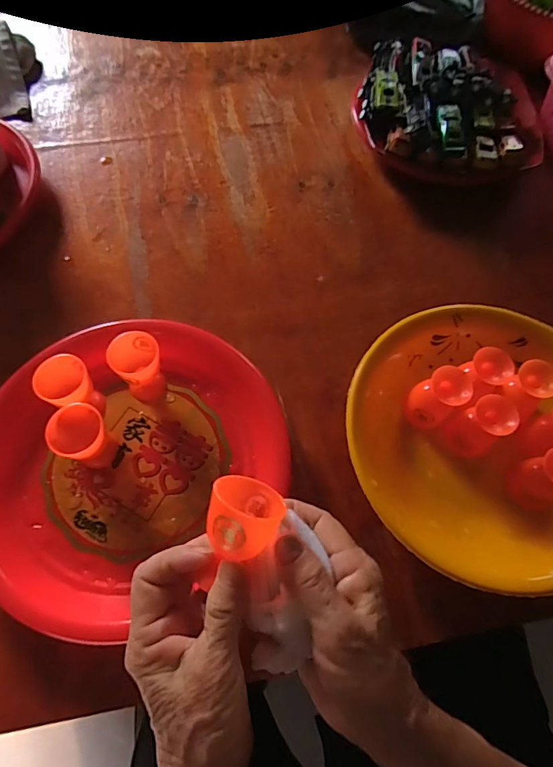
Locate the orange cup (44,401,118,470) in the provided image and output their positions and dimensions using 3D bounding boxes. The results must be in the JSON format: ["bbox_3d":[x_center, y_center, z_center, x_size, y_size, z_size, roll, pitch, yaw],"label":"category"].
[{"bbox_3d":[-0.154,0.045,0.366,0.041,0.054,0.039,1,66,-1],"label":"orange cup"}]

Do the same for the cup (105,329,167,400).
[{"bbox_3d":[-0.120,-0.014,0.401,0.040,0.056,0.045,-22,69,-11],"label":"cup"}]

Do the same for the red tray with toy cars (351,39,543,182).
[{"bbox_3d":[0.209,-0.332,0.549,0.218,0.072,0.199,14,66,4],"label":"red tray with toy cars"}]

